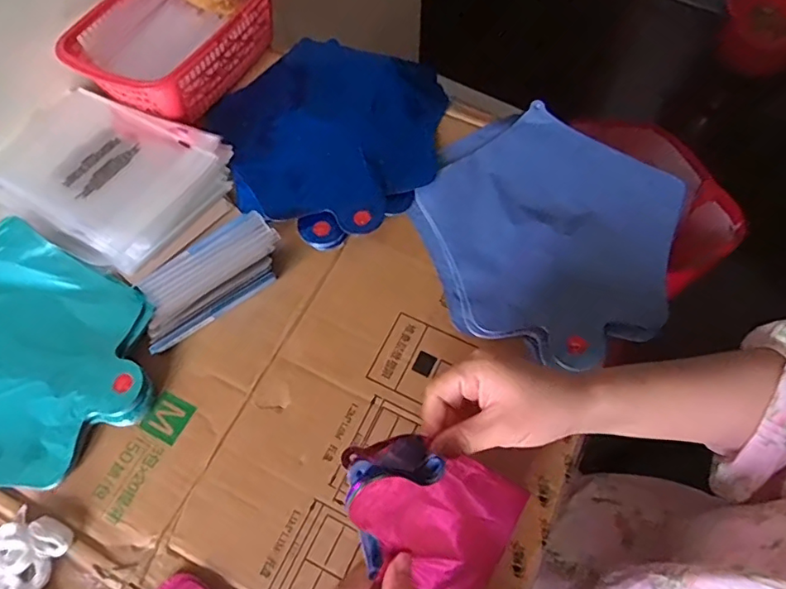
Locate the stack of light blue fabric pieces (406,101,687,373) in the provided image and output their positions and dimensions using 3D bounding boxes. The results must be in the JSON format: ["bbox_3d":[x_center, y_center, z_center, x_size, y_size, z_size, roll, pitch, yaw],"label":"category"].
[{"bbox_3d":[0.137,-0.063,0.494,0.223,0.010,0.239,21,65,11],"label":"stack of light blue fabric pieces"}]

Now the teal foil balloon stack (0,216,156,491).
[{"bbox_3d":[-0.323,0.053,0.440,0.252,0.022,0.205,28,67,14],"label":"teal foil balloon stack"}]

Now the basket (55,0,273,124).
[{"bbox_3d":[-0.222,-0.271,0.564,0.135,0.076,0.207,26,66,13],"label":"basket"}]

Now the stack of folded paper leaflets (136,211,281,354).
[{"bbox_3d":[-0.152,-0.015,0.454,0.126,0.018,0.076,-35,68,-15],"label":"stack of folded paper leaflets"}]

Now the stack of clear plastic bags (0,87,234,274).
[{"bbox_3d":[-0.289,-0.121,0.521,0.233,0.028,0.156,25,66,13],"label":"stack of clear plastic bags"}]

